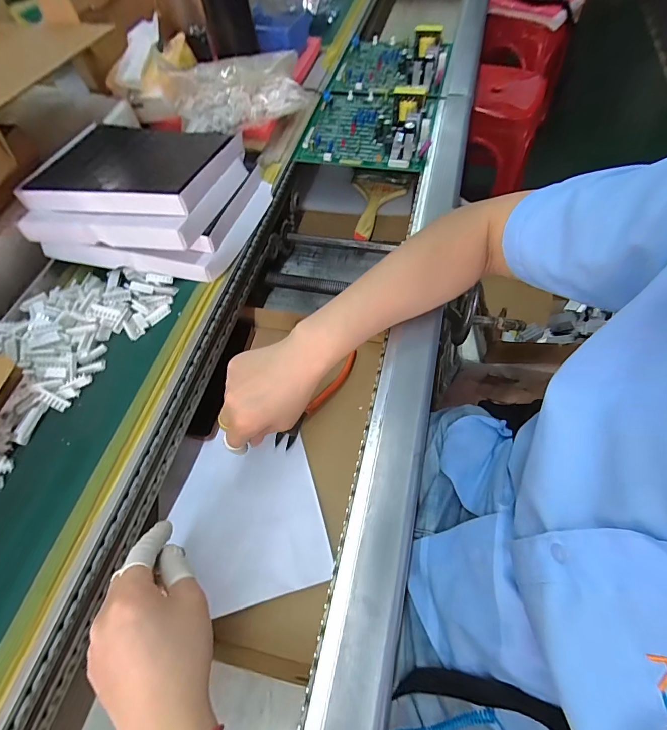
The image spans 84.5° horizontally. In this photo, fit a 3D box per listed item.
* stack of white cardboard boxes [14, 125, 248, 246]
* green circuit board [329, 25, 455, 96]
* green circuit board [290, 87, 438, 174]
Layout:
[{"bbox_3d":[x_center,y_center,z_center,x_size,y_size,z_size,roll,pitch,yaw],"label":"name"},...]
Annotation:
[{"bbox_3d":[-0.224,-0.204,0.429,0.222,0.083,0.188,10,62,9],"label":"stack of white cardboard boxes"},{"bbox_3d":[0.099,-0.516,0.598,0.176,0.044,0.181,11,62,10],"label":"green circuit board"},{"bbox_3d":[0.052,-0.364,0.524,0.180,0.042,0.178,10,62,9],"label":"green circuit board"}]

